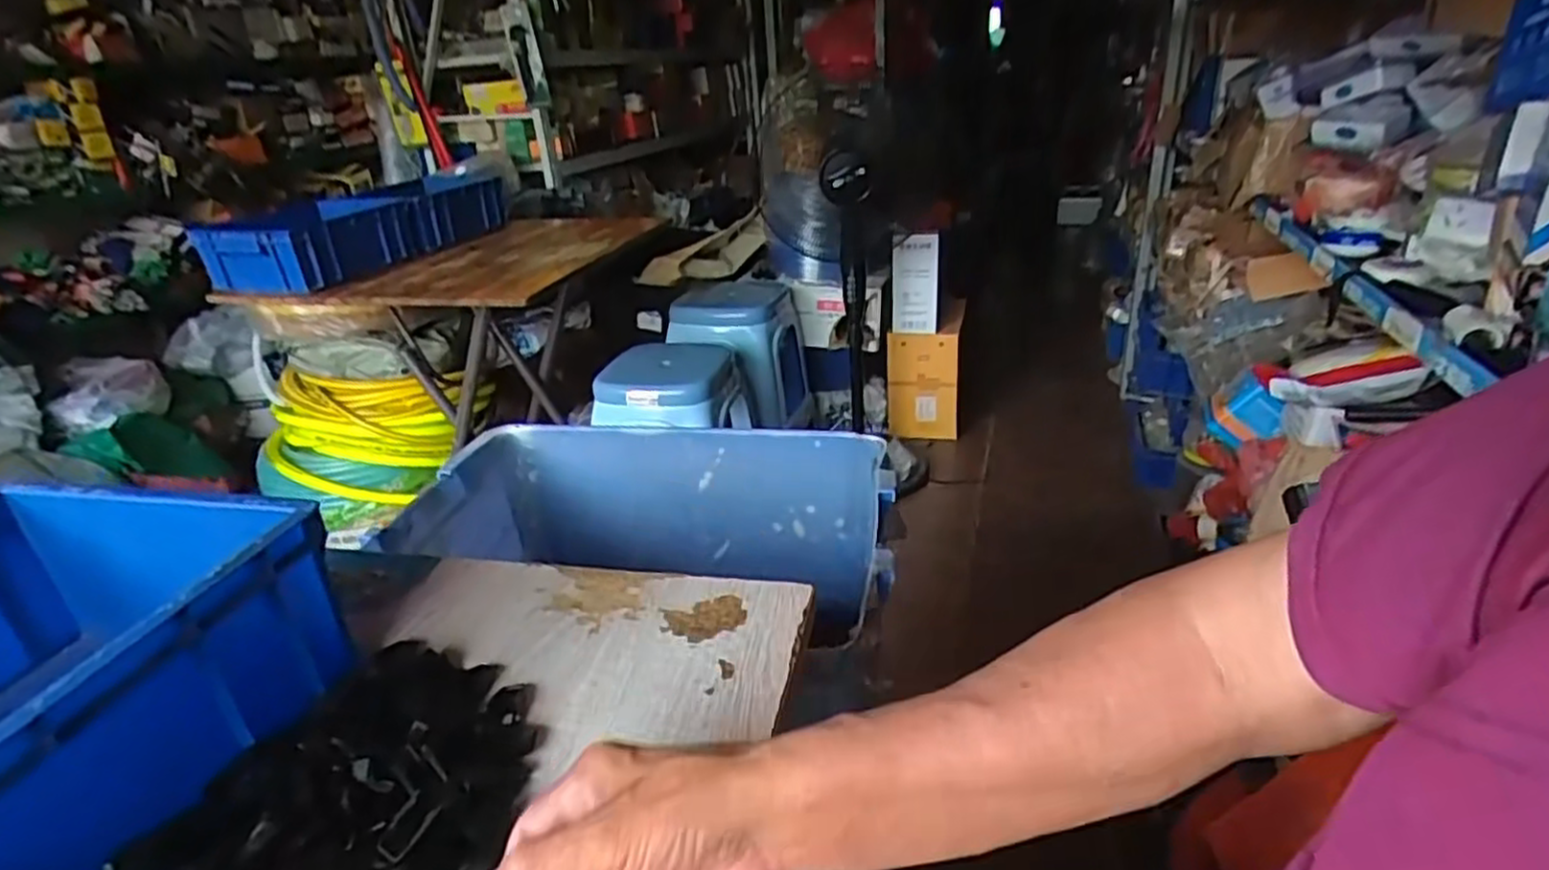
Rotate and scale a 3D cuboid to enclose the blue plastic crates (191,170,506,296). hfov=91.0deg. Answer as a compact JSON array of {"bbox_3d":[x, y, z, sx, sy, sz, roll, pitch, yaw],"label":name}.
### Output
[{"bbox_3d":[-0.865,-0.448,1.639,0.205,0.148,0.599,8,29,23],"label":"blue plastic crates"}]

